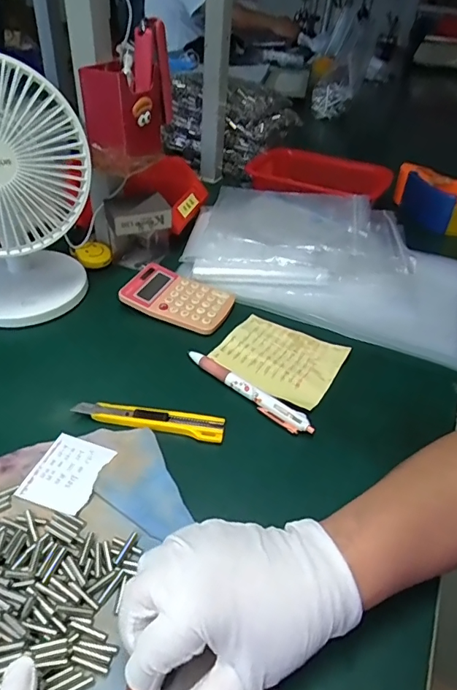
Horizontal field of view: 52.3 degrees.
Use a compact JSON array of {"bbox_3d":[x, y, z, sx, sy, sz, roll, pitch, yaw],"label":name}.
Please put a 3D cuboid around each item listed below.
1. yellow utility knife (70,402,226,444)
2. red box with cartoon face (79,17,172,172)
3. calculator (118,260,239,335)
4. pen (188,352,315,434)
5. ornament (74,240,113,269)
[{"bbox_3d":[-0.068,0.065,0.398,0.127,0.011,0.020,7,40,4],"label":"yellow utility knife"},{"bbox_3d":[-0.105,-0.258,0.492,0.054,0.120,0.098,17,41,15],"label":"red box with cartoon face"},{"bbox_3d":[-0.056,-0.052,0.528,0.115,0.018,0.074,22,49,13],"label":"calculator"},{"bbox_3d":[0.017,0.041,0.429,0.140,0.014,0.014,31,47,29],"label":"pen"},{"bbox_3d":[-0.171,-0.113,0.586,0.036,0.020,0.044,26,45,25],"label":"ornament"}]

